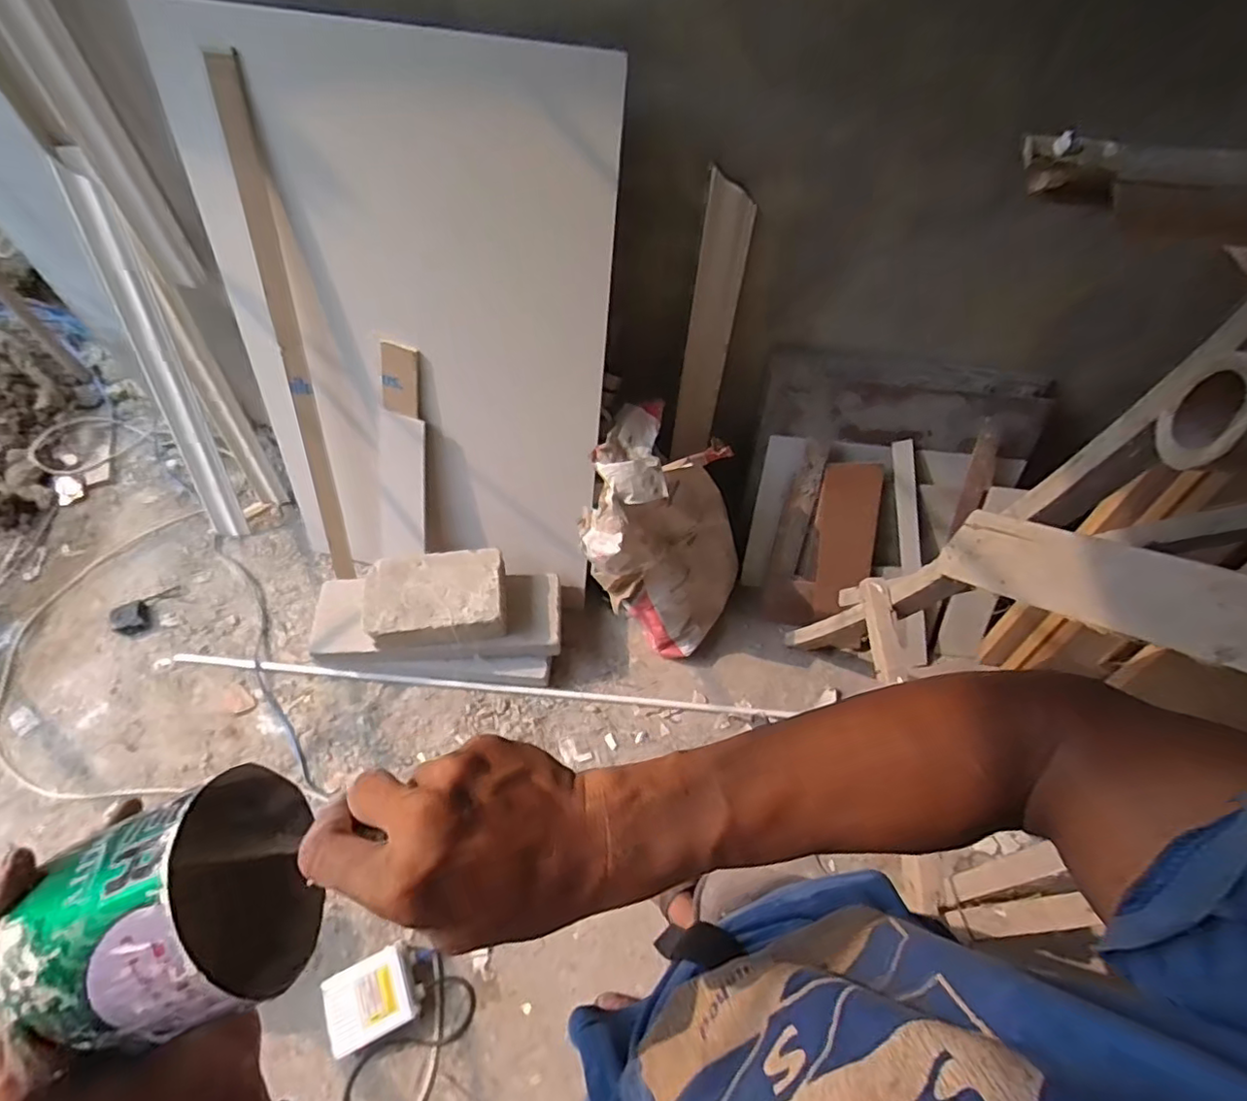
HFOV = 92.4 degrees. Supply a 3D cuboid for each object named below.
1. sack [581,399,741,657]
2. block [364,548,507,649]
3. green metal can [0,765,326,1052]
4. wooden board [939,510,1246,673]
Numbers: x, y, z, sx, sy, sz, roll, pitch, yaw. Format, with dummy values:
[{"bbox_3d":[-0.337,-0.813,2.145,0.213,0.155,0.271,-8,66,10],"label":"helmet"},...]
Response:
[{"bbox_3d":[0.102,-0.030,1.497,0.377,0.628,0.234,-48,44,-15],"label":"sack"},{"bbox_3d":[-0.465,0.118,1.474,0.349,0.090,0.215,-4,59,-5],"label":"block"},{"bbox_3d":[-0.204,0.162,0.275,0.104,0.093,0.097,-16,61,-9],"label":"green metal can"},{"bbox_3d":[0.532,0.040,0.646,0.027,0.640,0.097,1,99,1],"label":"wooden board"}]

